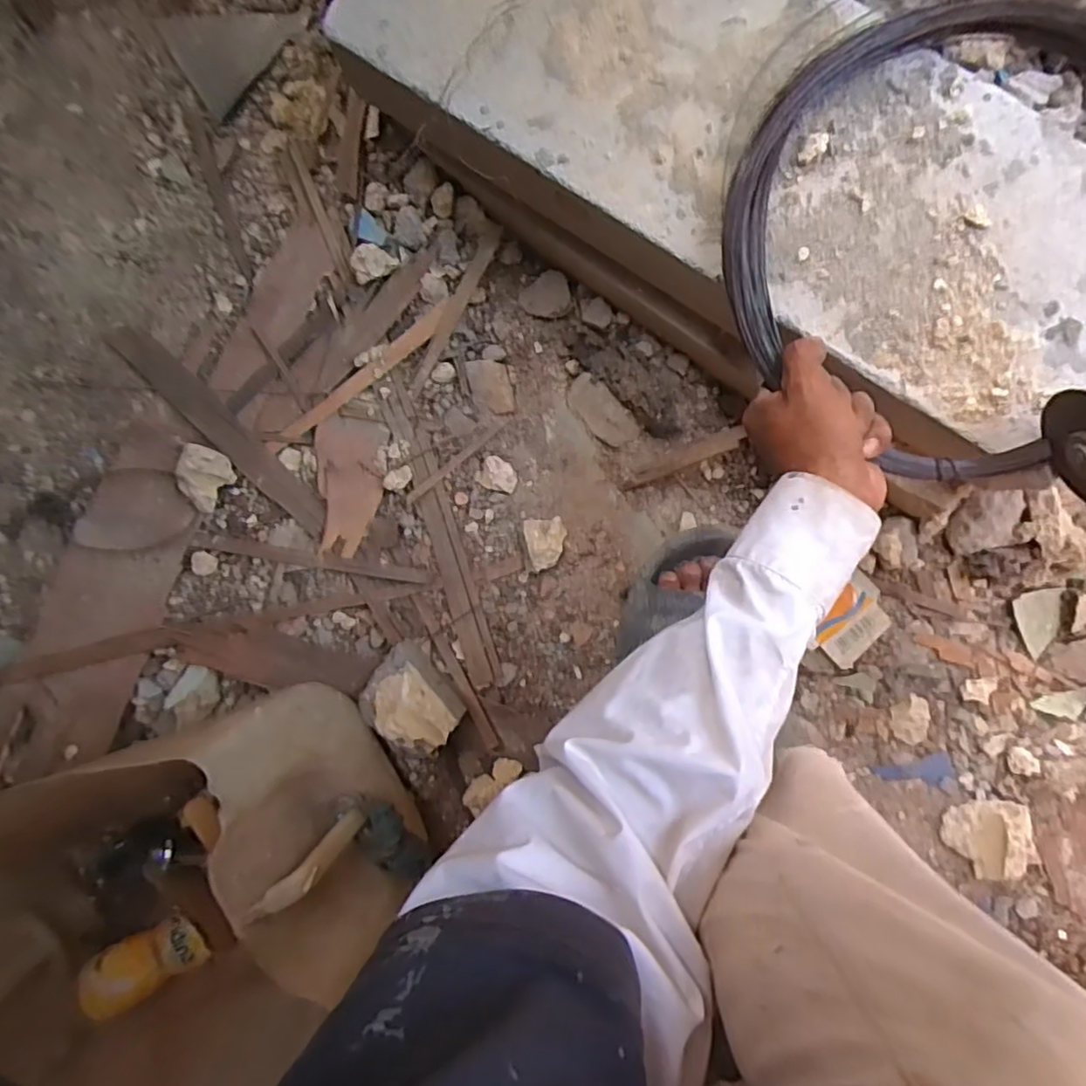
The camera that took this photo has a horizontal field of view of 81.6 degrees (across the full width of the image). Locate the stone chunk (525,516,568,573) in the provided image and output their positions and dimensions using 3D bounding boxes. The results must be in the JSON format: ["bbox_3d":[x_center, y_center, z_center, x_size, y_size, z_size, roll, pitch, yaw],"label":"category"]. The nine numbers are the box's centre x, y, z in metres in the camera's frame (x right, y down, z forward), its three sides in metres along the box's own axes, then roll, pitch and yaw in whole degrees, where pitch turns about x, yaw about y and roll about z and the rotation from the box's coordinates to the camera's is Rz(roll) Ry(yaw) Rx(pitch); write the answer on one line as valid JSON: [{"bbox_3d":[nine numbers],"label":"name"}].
[{"bbox_3d":[0.003,0.001,0.584,0.037,0.021,0.046,-10,92,9],"label":"stone chunk"}]

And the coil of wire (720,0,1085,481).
[{"bbox_3d":[0.271,-0.189,0.408,0.297,0.027,0.293,1,97,6],"label":"coil of wire"}]

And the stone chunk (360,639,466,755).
[{"bbox_3d":[-0.118,0.145,0.574,0.089,0.066,0.077,34,98,5],"label":"stone chunk"}]

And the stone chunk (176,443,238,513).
[{"bbox_3d":[-0.316,-0.059,0.585,0.039,0.041,0.059,27,97,6],"label":"stone chunk"}]

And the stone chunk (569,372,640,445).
[{"bbox_3d":[0.054,-0.120,0.571,0.073,0.013,0.040,48,127,5],"label":"stone chunk"}]

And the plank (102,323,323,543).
[{"bbox_3d":[-0.295,-0.104,0.585,0.033,0.006,0.248,-43,98,5],"label":"plank"}]

